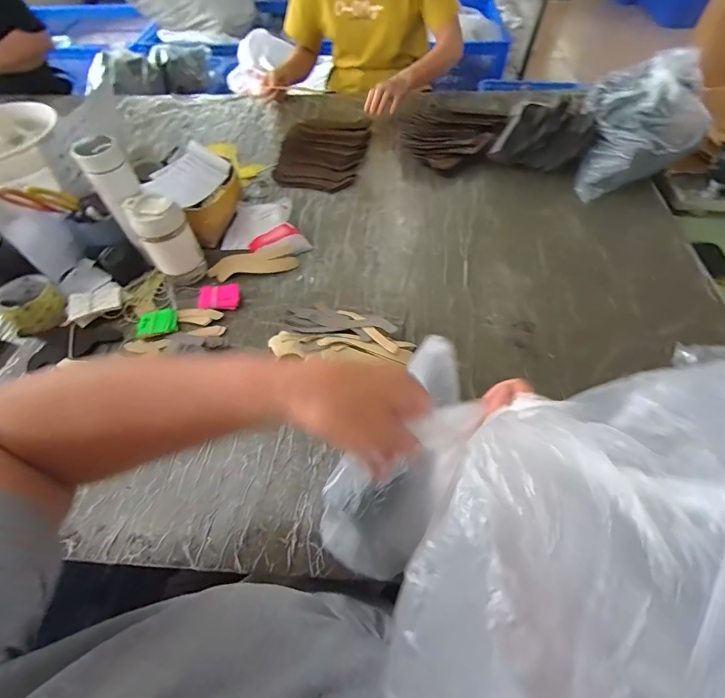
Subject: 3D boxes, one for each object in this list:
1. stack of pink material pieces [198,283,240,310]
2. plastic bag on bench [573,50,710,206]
[{"bbox_3d":[-0.262,-0.097,0.684,0.072,0.024,0.055,-4,56,0],"label":"stack of pink material pieces"},{"bbox_3d":[0.572,-0.447,0.755,0.205,0.203,0.204,8,57,8],"label":"plastic bag on bench"}]

